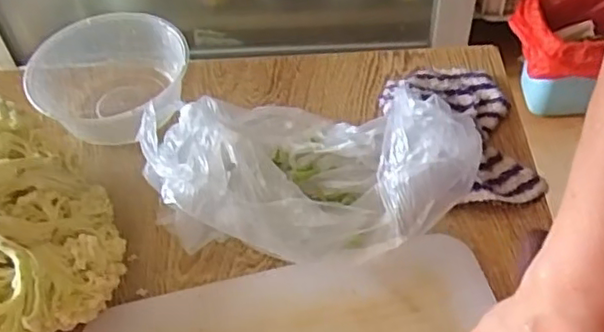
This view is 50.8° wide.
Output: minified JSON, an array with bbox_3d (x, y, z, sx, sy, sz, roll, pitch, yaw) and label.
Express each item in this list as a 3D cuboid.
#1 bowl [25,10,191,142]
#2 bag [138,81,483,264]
[{"bbox_3d":[-0.186,-0.080,0.602,0.173,0.077,0.152,0,51,6],"label":"bowl"},{"bbox_3d":[0.007,-0.004,0.498,0.237,0.095,0.155,-6,51,1],"label":"bag"}]

